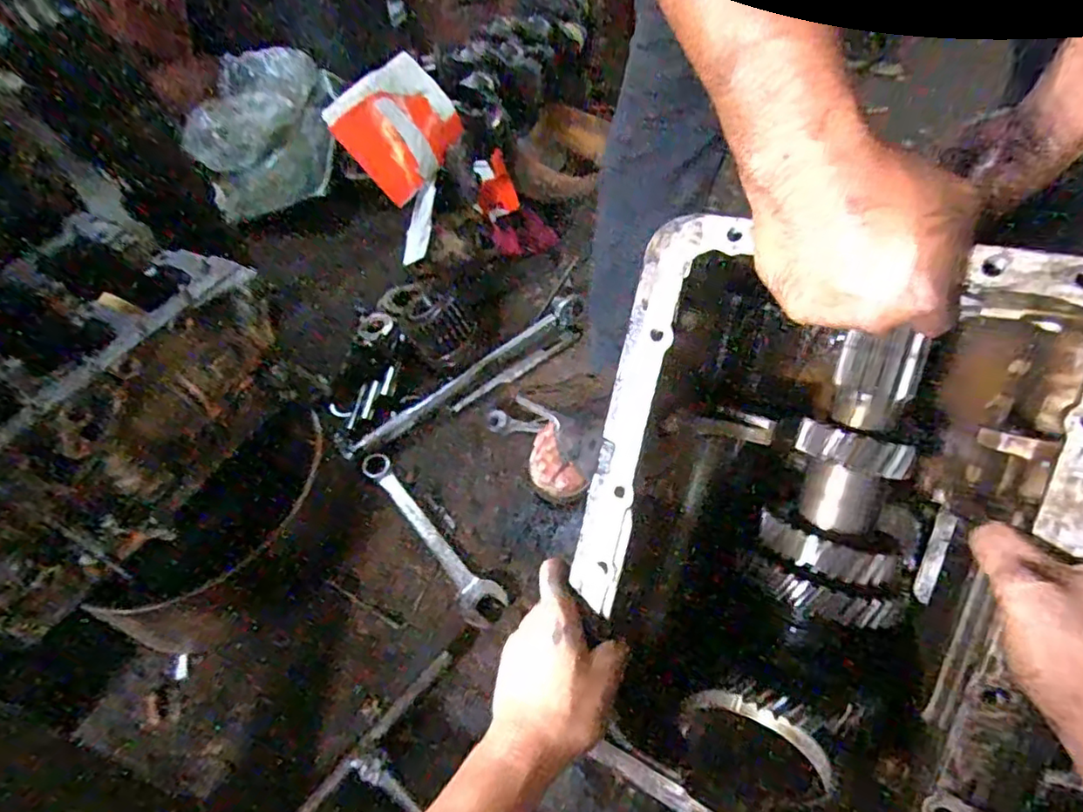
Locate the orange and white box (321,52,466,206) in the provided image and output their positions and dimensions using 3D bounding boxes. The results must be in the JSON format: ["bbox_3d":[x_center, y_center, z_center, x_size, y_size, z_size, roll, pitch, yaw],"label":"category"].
[{"bbox_3d":[-0.215,-0.434,0.943,0.182,0.162,0.024,-52,35,-15],"label":"orange and white box"}]

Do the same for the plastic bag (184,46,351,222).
[{"bbox_3d":[-0.630,-0.633,1.417,0.375,0.175,0.522,-22,49,-13],"label":"plastic bag"}]

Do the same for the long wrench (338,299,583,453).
[{"bbox_3d":[-0.109,-0.054,0.950,0.452,0.032,0.043,-34,53,-22],"label":"long wrench"}]

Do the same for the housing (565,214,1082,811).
[{"bbox_3d":[0.201,0.091,0.462,0.282,0.388,0.270,18,13,30],"label":"housing"}]

